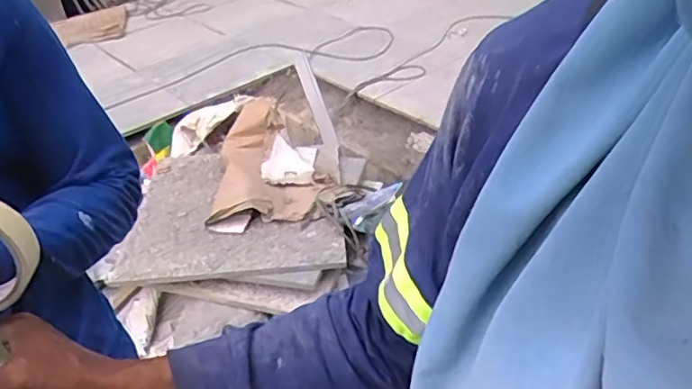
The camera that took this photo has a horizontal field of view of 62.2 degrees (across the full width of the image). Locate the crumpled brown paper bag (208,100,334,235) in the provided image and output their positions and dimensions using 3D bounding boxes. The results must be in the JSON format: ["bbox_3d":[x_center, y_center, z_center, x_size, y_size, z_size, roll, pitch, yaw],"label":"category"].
[{"bbox_3d":[-0.227,-0.106,1.665,0.318,0.137,0.462,-7,37,-2],"label":"crumpled brown paper bag"}]

